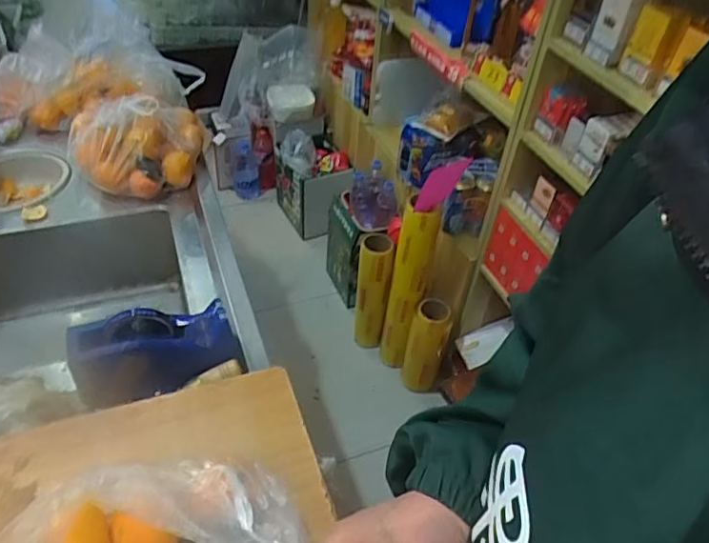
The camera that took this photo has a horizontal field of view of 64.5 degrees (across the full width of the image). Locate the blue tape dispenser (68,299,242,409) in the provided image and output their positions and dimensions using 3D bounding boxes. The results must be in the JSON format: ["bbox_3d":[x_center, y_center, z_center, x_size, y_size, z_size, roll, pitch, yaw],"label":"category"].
[{"bbox_3d":[-0.247,0.098,0.711,0.198,0.108,0.060,-13,46,-18],"label":"blue tape dispenser"}]

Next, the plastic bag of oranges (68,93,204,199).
[{"bbox_3d":[-0.404,-0.249,1.049,0.234,0.113,0.215,-13,46,-18],"label":"plastic bag of oranges"}]

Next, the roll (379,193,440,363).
[{"bbox_3d":[0.141,0.068,1.534,0.095,0.599,0.099,3,44,-3],"label":"roll"}]

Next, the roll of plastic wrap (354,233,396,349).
[{"bbox_3d":[0.053,0.080,1.675,0.094,0.429,0.076,8,44,4],"label":"roll of plastic wrap"}]

